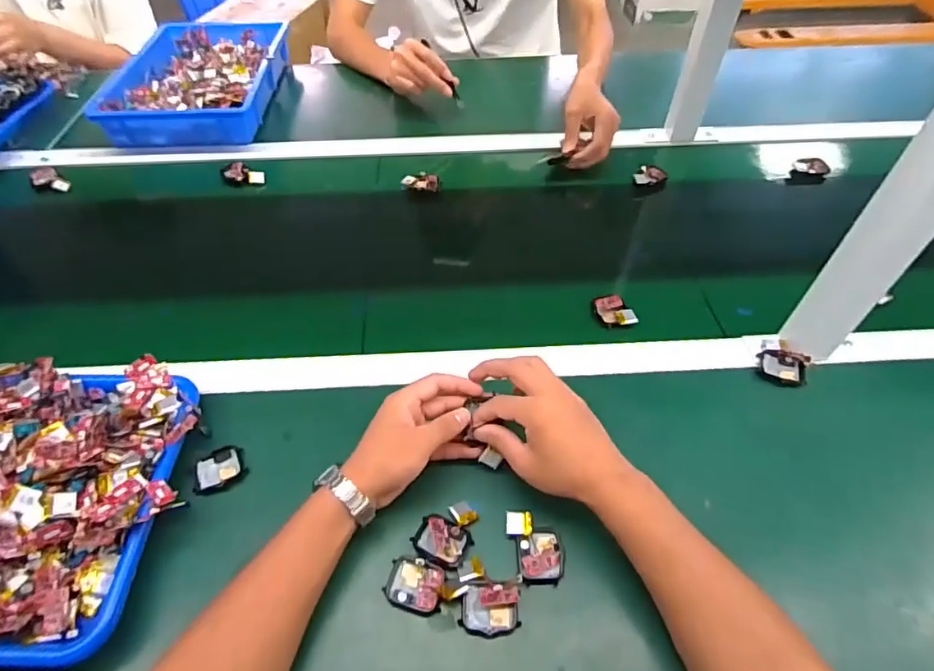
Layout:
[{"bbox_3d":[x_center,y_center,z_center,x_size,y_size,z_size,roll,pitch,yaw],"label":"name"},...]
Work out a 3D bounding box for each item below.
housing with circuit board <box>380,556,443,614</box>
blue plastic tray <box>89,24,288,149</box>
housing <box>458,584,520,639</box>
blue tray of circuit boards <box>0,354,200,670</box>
[{"bbox_3d":[-0.042,0.205,0.442,0.046,0.007,0.038,9,52,8],"label":"housing with circuit board"},{"bbox_3d":[-0.473,-0.456,0.948,0.270,0.058,0.373,0,51,1],"label":"blue plastic tray"},{"bbox_3d":[0.019,0.218,0.427,0.046,0.014,0.036,-2,51,0],"label":"housing"},{"bbox_3d":[-0.424,0.127,0.451,0.332,0.067,0.258,-1,51,0],"label":"blue tray of circuit boards"}]

